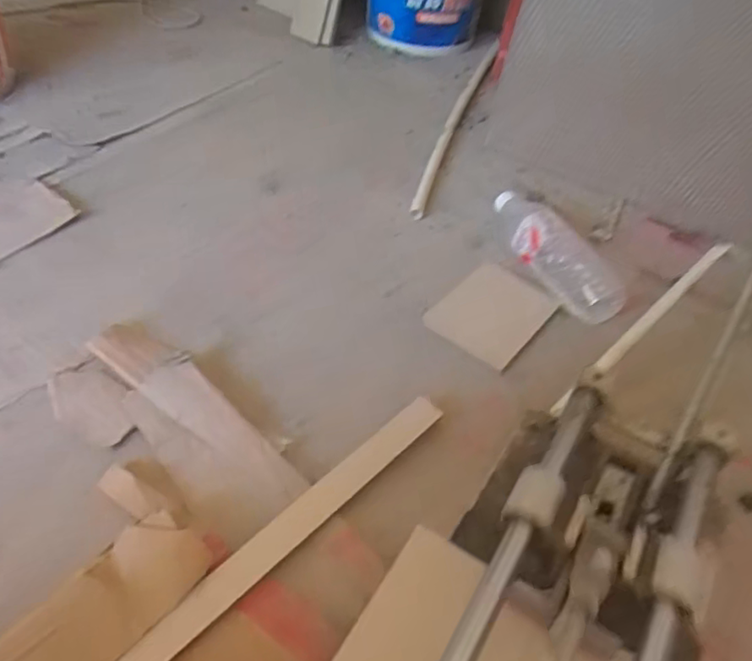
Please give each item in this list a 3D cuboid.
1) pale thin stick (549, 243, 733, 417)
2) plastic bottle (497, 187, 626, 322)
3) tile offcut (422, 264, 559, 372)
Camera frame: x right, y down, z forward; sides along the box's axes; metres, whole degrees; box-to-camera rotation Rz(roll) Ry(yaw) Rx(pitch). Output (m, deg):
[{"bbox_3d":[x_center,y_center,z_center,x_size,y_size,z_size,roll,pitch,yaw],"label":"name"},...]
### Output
[{"bbox_3d":[0.277,-0.004,0.656,0.271,0.017,0.014,-41,60,-12],"label":"pale thin stick"},{"bbox_3d":[0.222,-0.102,0.809,0.063,0.058,0.230,-25,54,-27],"label":"plastic bottle"},{"bbox_3d":[0.144,-0.027,0.767,0.115,0.005,0.164,33,51,23],"label":"tile offcut"}]

